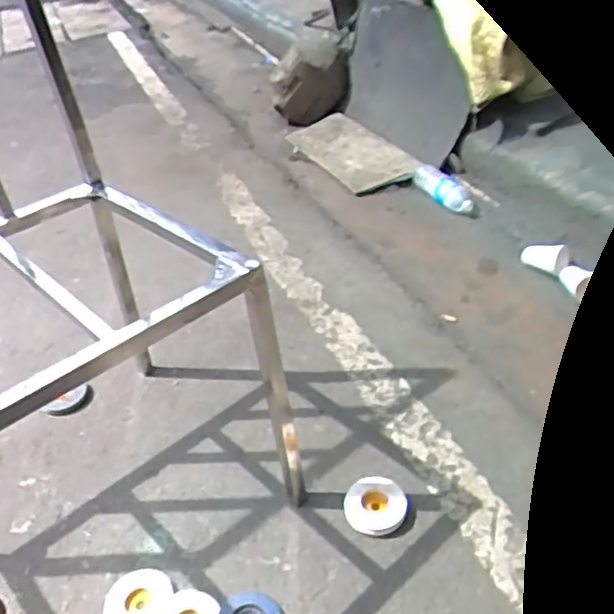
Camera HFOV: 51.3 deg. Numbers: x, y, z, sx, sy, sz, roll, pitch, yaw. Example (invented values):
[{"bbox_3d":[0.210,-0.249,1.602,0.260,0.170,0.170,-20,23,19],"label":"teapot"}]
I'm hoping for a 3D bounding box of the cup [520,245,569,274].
[{"bbox_3d":[0.549,-0.117,1.483,0.120,0.063,0.067,18,44,30],"label":"cup"}]

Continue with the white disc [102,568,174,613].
[{"bbox_3d":[-0.255,0.439,0.958,0.100,0.011,0.099,-5,37,4],"label":"white disc"}]

